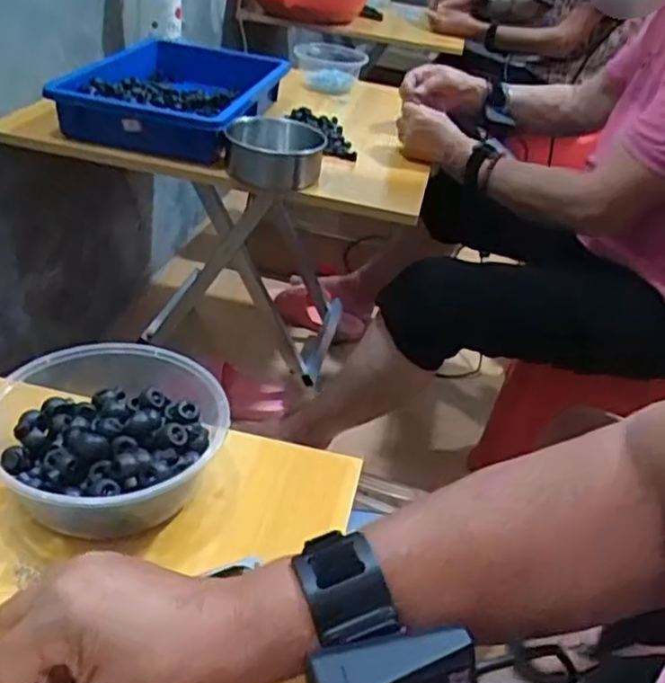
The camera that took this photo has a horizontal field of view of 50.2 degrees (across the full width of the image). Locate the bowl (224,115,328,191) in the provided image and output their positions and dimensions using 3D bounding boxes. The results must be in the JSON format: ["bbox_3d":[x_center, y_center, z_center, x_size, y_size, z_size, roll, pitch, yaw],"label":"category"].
[{"bbox_3d":[-0.075,-0.245,0.925,0.125,0.064,0.116,5,32,-5],"label":"bowl"}]

